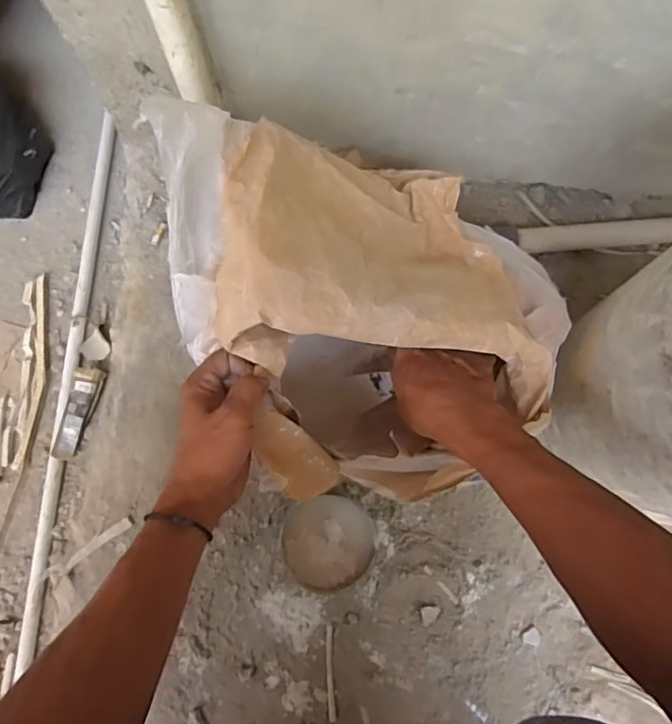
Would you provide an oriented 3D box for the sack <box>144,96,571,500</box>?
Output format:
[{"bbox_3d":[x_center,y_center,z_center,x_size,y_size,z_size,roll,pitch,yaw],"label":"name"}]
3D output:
[{"bbox_3d":[0.044,-0.074,0.500,0.339,0.201,0.298,-12,76,-3],"label":"sack"}]

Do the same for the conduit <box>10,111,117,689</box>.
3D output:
[{"bbox_3d":[-0.335,-0.002,0.712,0.025,0.022,0.692,3,76,1],"label":"conduit"}]

